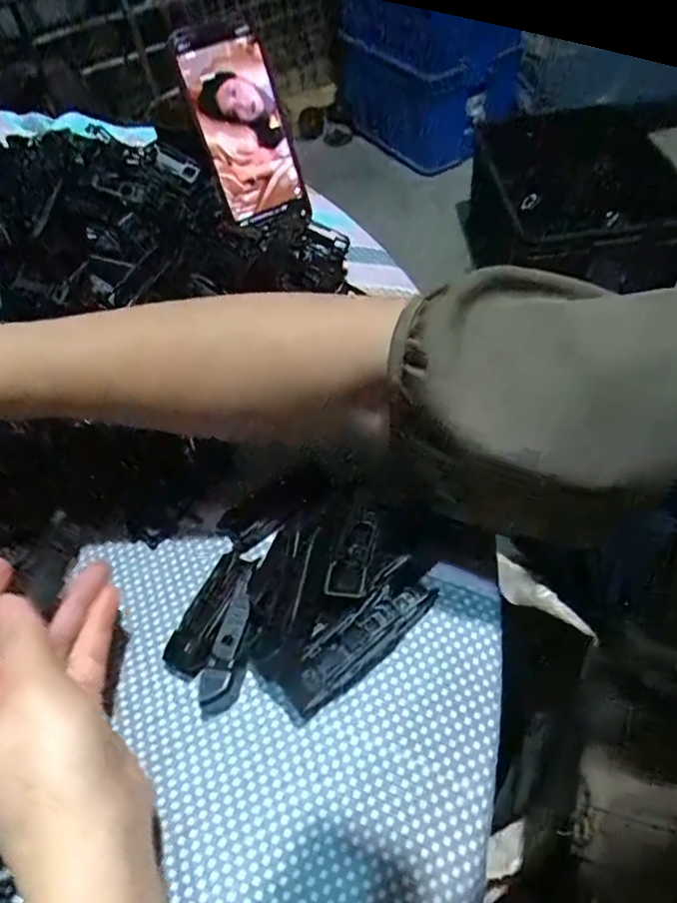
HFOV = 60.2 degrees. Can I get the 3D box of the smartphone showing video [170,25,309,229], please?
[{"bbox_3d":[-0.076,-0.260,0.468,0.066,0.139,0.015,-28,27,-18],"label":"smartphone showing video"}]

